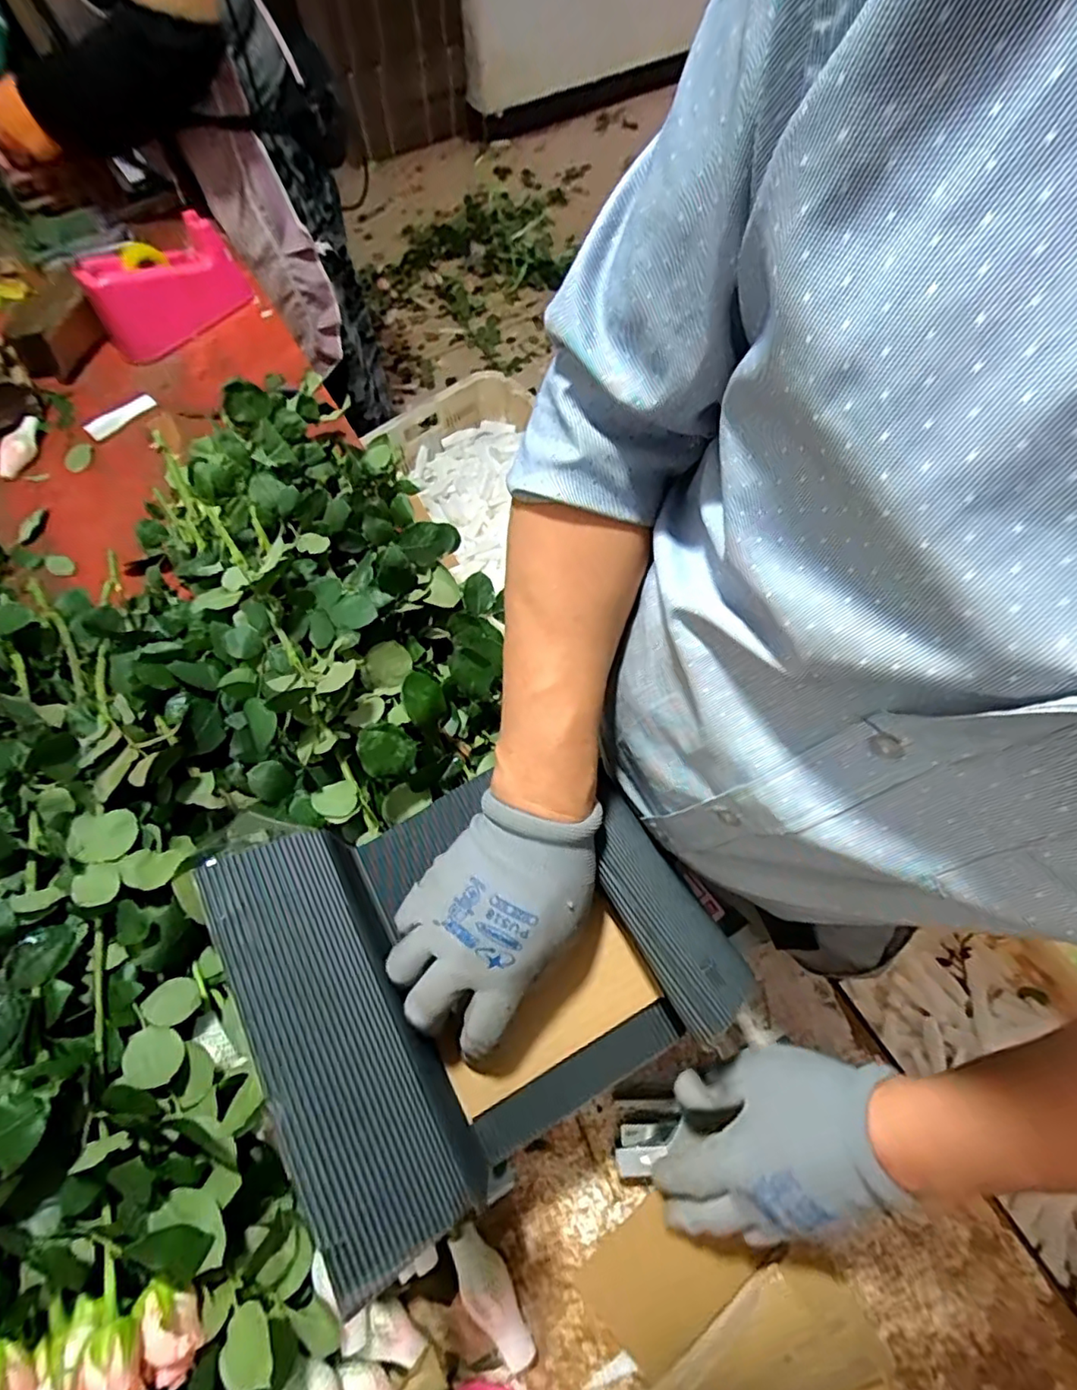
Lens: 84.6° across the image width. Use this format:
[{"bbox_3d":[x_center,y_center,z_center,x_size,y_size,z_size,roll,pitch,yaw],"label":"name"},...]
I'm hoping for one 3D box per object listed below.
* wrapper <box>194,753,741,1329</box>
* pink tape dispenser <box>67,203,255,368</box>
[{"bbox_3d":[-0.030,0.143,0.350,0.235,0.099,0.205,-28,65,-11],"label":"wrapper"},{"bbox_3d":[-0.520,-0.574,0.846,0.209,0.126,0.061,-35,69,-14],"label":"pink tape dispenser"}]

